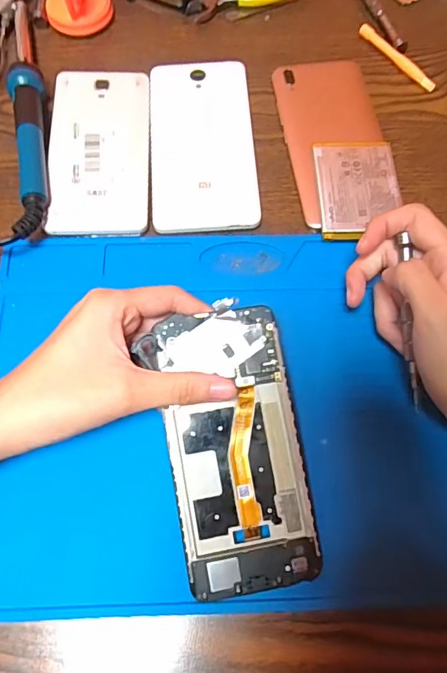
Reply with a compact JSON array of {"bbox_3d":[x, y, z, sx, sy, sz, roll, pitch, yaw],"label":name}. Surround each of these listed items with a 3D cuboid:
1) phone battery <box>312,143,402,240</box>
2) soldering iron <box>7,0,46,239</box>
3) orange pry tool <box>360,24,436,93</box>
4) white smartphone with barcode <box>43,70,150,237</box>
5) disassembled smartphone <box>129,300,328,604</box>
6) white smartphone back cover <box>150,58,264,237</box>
[{"bbox_3d":[0.096,-0.106,0.332,0.058,0.004,0.082,-1,69,-1],"label":"phone battery"},{"bbox_3d":[-0.144,-0.168,0.345,0.021,0.029,0.229,-9,70,-4],"label":"soldering iron"},{"bbox_3d":[0.143,-0.230,0.383,0.008,0.007,0.083,-37,75,-13],"label":"orange pry tool"},{"bbox_3d":[-0.090,-0.138,0.343,0.070,0.014,0.141,-2,70,-2],"label":"white smartphone with barcode"},{"bbox_3d":[0.005,0.060,0.254,0.075,0.007,0.149,-9,85,-4],"label":"disassembled smartphone"},{"bbox_3d":[-0.016,-0.145,0.348,0.075,0.010,0.149,-3,70,-2],"label":"white smartphone back cover"}]

